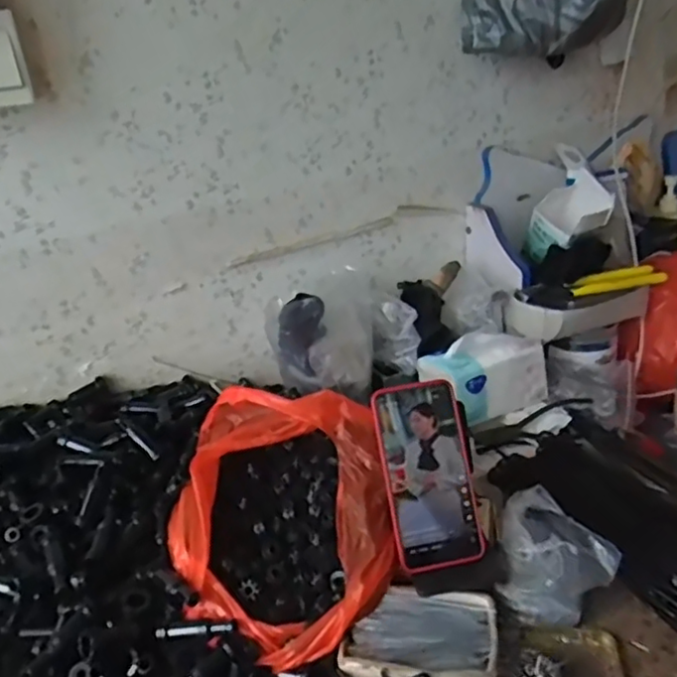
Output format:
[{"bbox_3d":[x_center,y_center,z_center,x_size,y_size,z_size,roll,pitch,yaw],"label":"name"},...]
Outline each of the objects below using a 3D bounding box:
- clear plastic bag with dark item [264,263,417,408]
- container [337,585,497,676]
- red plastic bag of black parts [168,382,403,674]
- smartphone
[{"bbox_3d":[-0.003,-0.010,0.839,0.181,0.145,0.121,-16,27,-21],"label":"clear plastic bag with dark item"},{"bbox_3d":[0.069,0.253,0.538,0.121,0.027,0.083,0,26,13],"label":"container"},{"bbox_3d":[-0.056,0.149,0.594,0.202,0.112,0.248,-5,28,-10],"label":"red plastic bag of black parts"},{"bbox_3d":[0.082,0.122,0.575,0.080,0.162,0.012,-11,-6,-6],"label":"smartphone"}]

